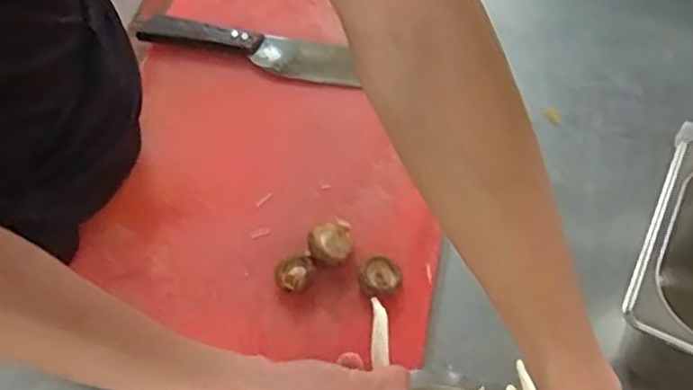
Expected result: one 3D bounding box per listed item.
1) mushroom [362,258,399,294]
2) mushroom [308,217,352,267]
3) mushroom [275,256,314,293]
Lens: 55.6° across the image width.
[{"bbox_3d":[0.030,0.072,0.571,0.029,0.021,0.030,-2,58,3],"label":"mushroom"},{"bbox_3d":[-0.015,0.047,0.583,0.036,0.031,0.037,-4,58,1],"label":"mushroom"},{"bbox_3d":[-0.045,0.069,0.575,0.030,0.016,0.035,15,60,13],"label":"mushroom"}]

